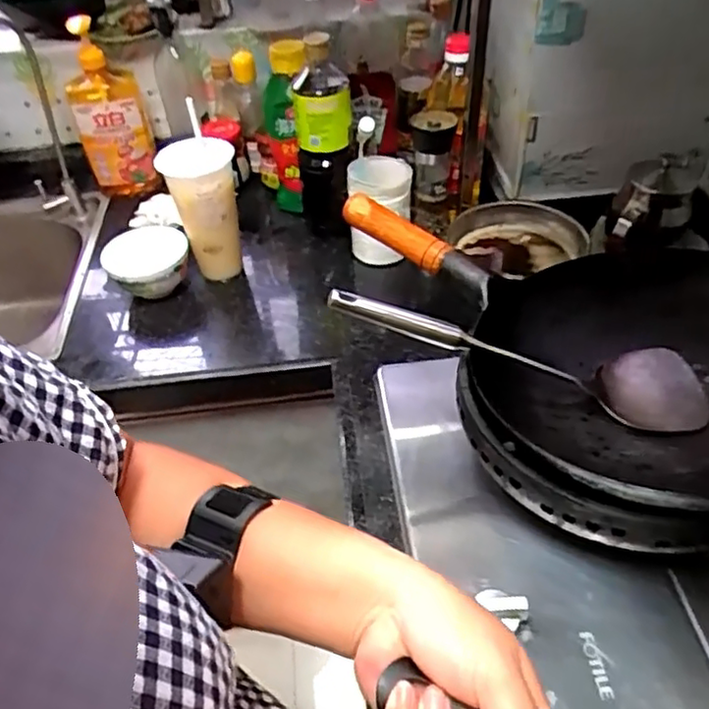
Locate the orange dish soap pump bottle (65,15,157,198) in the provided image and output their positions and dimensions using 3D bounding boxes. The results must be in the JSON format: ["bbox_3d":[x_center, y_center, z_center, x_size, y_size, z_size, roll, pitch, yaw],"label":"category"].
[{"bbox_3d":[-0.380,-0.367,1.014,0.106,0.267,0.067,-19,46,-12],"label":"orange dish soap pump bottle"}]

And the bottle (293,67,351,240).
[{"bbox_3d":[-0.040,-0.273,0.904,0.084,0.216,0.080,-8,45,-2],"label":"bottle"}]

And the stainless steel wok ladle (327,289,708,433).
[{"bbox_3d":[0.154,-0.009,0.595,0.364,0.049,0.099,19,44,-14],"label":"stainless steel wok ladle"}]

